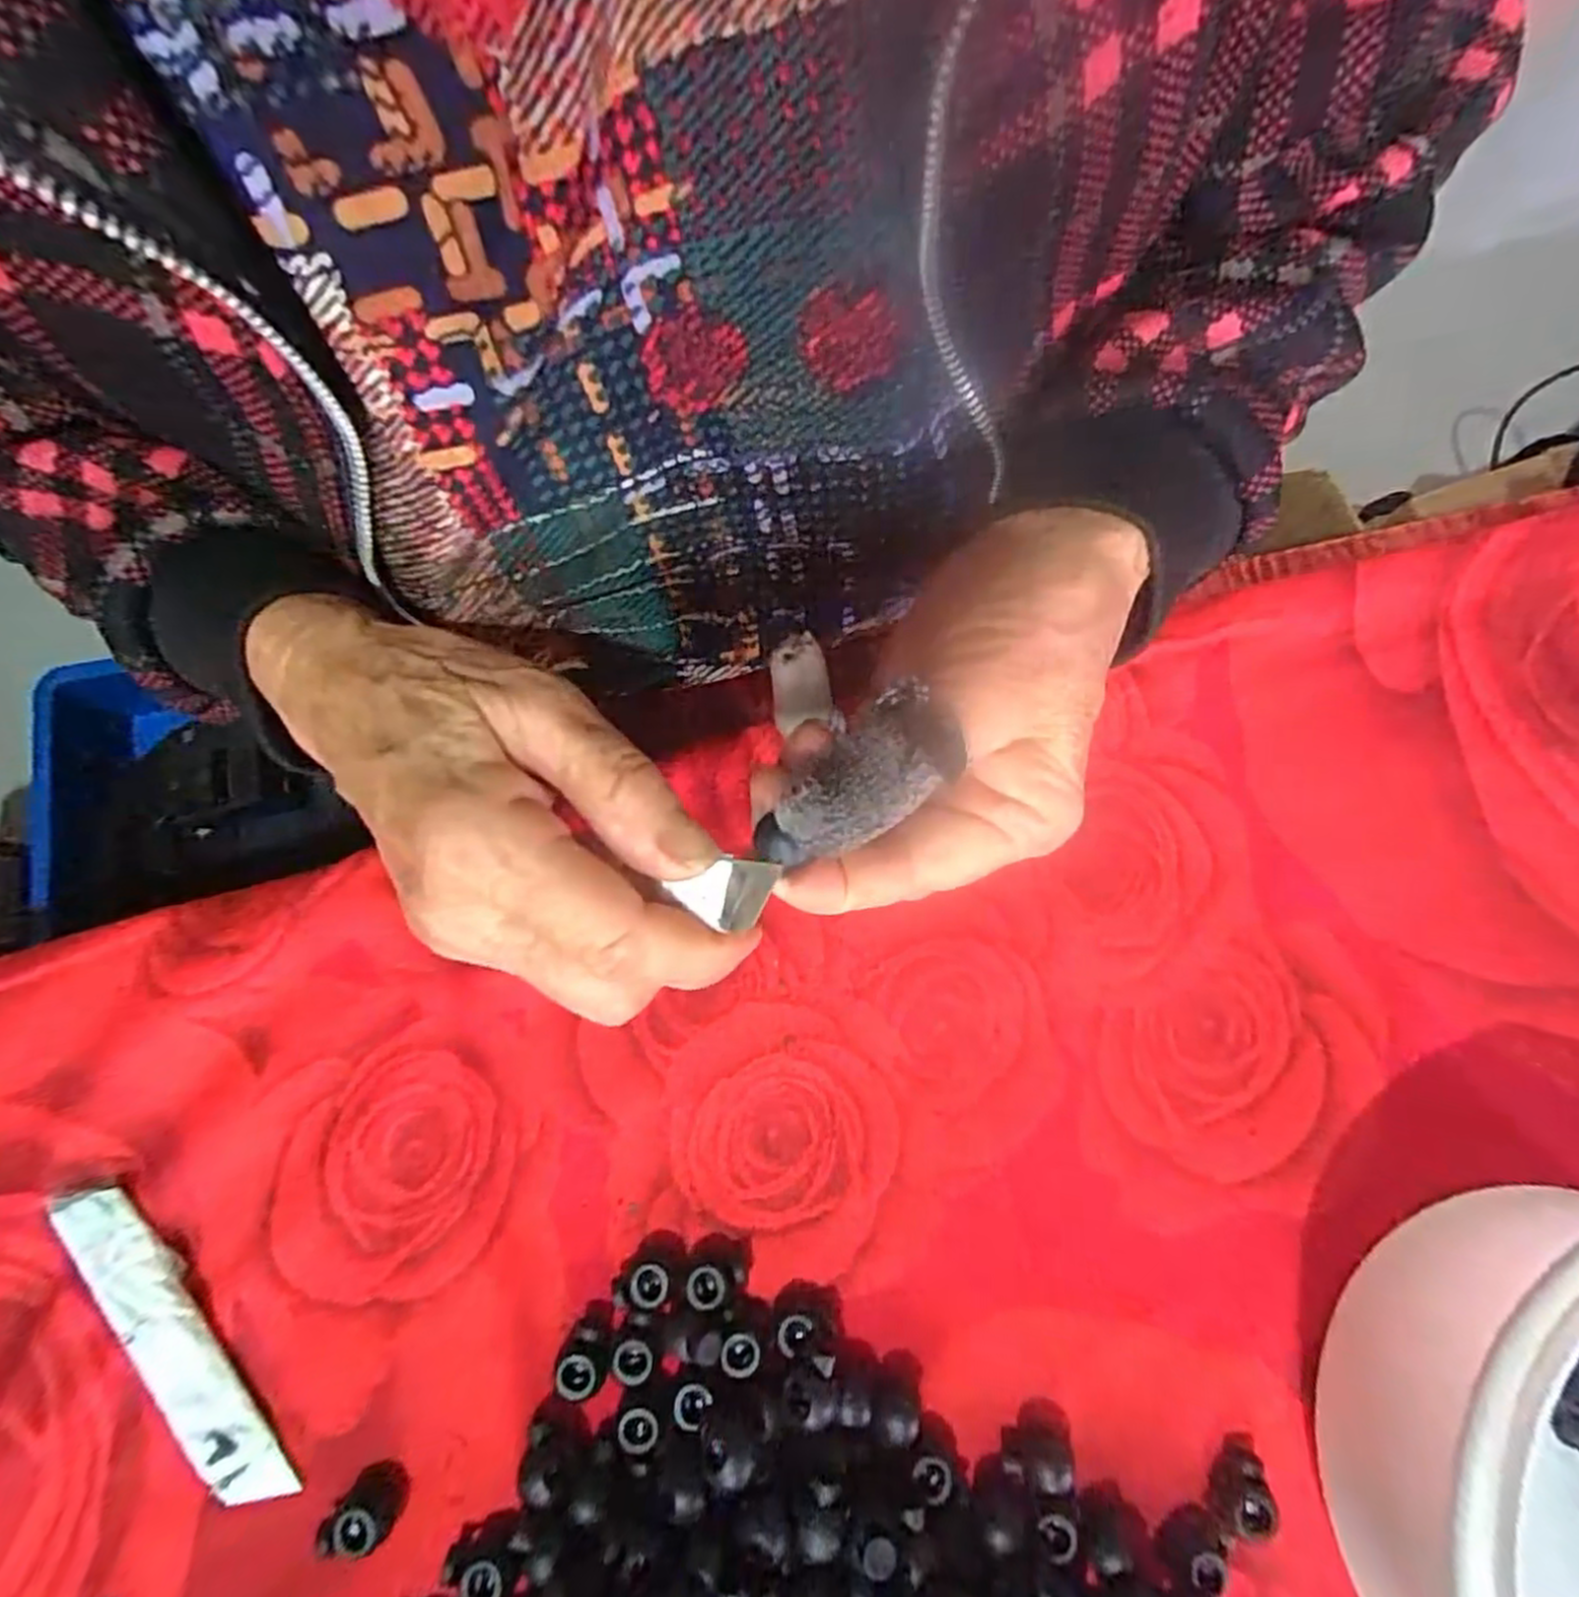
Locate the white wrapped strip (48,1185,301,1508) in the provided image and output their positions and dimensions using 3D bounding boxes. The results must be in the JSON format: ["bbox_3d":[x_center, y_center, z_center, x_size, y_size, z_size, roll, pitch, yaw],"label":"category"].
[{"bbox_3d":[-0.176,0.154,0.218,0.018,0.008,0.101,-37,80,-9],"label":"white wrapped strip"}]

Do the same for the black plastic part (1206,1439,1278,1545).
[{"bbox_3d":[0.128,0.196,0.219,0.013,0.011,0.020,10,77,1],"label":"black plastic part"}]

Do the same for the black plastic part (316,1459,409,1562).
[{"bbox_3d":[-0.116,0.195,0.210,0.016,0.012,0.020,37,79,7],"label":"black plastic part"}]

